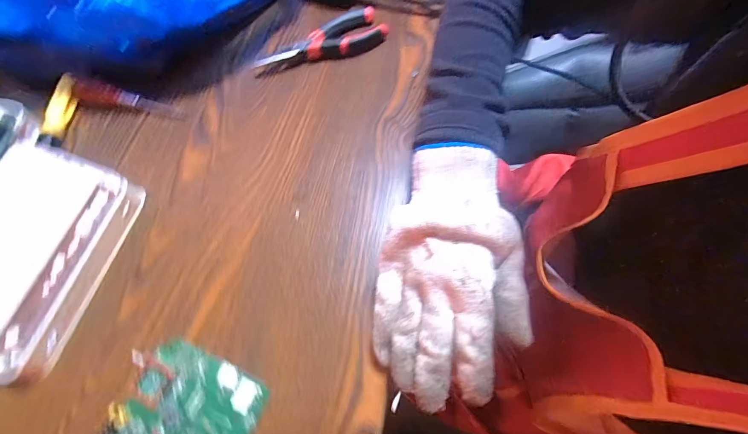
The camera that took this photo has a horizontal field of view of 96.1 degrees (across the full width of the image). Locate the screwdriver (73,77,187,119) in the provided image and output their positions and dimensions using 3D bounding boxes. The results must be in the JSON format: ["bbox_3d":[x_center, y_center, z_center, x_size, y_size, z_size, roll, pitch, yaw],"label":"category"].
[{"bbox_3d":[-0.284,-0.136,0.389,0.133,0.020,0.025,11,69,9],"label":"screwdriver"}]

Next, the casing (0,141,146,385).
[{"bbox_3d":[-0.317,0.032,0.306,0.137,0.040,0.186,15,69,10],"label":"casing"}]

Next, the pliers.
[{"bbox_3d":[-0.065,-0.212,0.406,0.158,0.019,0.053,-18,67,-3],"label":"pliers"}]

